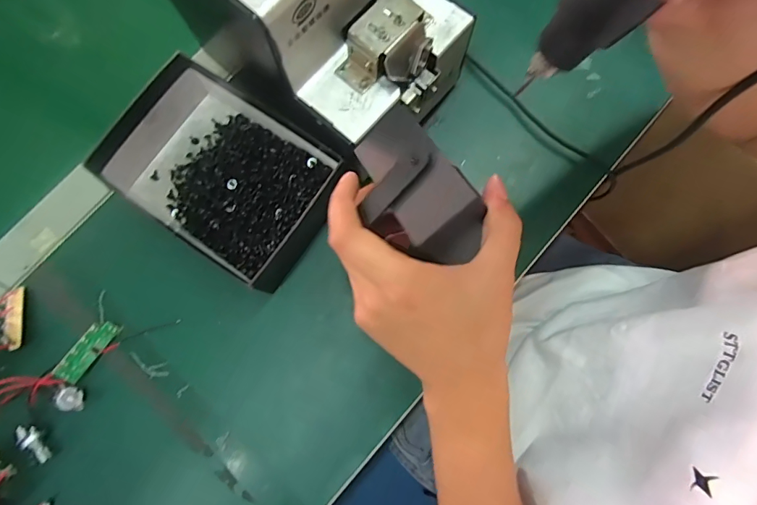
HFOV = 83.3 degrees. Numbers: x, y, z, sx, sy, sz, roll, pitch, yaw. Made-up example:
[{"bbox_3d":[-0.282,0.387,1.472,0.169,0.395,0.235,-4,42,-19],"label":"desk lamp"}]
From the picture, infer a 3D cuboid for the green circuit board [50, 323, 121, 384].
[{"bbox_3d":[-0.222,0.075,0.324,0.018,0.004,0.050,39,68,-15],"label":"green circuit board"}]

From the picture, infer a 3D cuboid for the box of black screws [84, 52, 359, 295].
[{"bbox_3d":[-0.125,-0.064,0.334,0.183,0.049,0.121,37,83,9],"label":"box of black screws"}]

